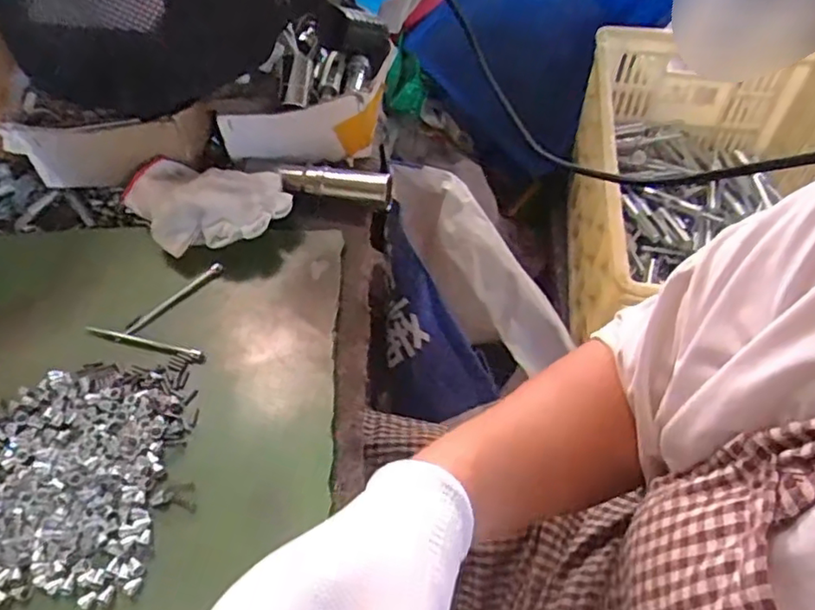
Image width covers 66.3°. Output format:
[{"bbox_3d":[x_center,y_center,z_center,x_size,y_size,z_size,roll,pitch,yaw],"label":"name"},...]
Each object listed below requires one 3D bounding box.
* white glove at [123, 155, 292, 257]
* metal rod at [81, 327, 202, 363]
[{"bbox_3d":[-0.157,-0.076,0.477,0.133,0.044,0.078,8,55,6],"label":"white glove"},{"bbox_3d":[-0.183,0.025,0.431,0.090,0.004,0.008,12,55,10],"label":"metal rod"}]

